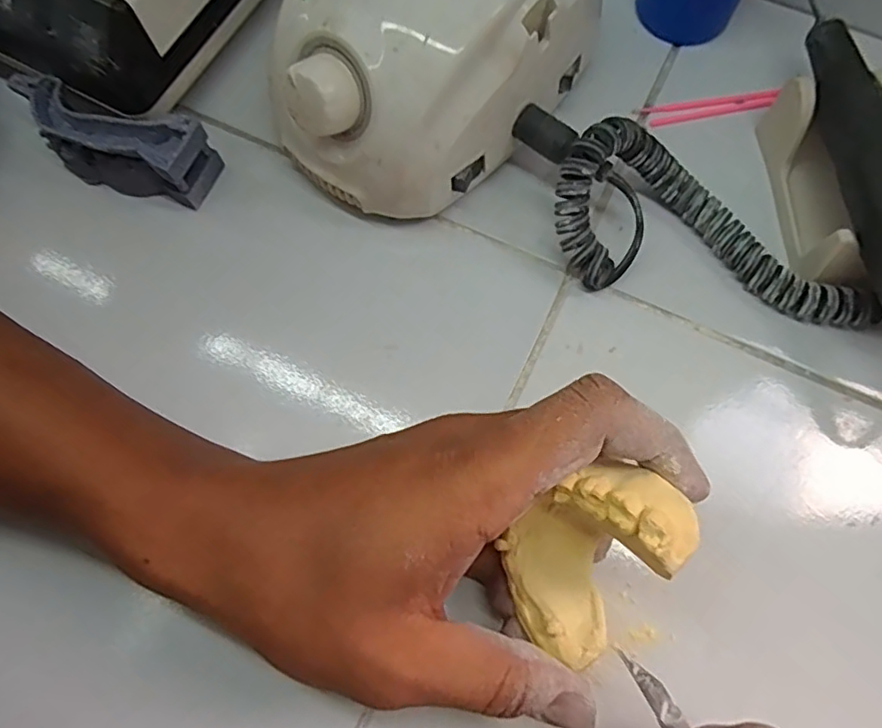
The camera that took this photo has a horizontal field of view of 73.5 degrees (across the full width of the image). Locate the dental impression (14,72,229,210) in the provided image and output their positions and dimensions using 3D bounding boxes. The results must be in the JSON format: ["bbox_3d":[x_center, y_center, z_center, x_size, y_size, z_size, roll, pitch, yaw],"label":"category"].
[{"bbox_3d":[-0.146,-0.098,0.267,0.080,0.039,0.027,16,74,5],"label":"dental impression"}]

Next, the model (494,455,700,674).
[{"bbox_3d":[0.045,0.061,0.187,0.041,0.042,0.057,35,75,11],"label":"model"}]

